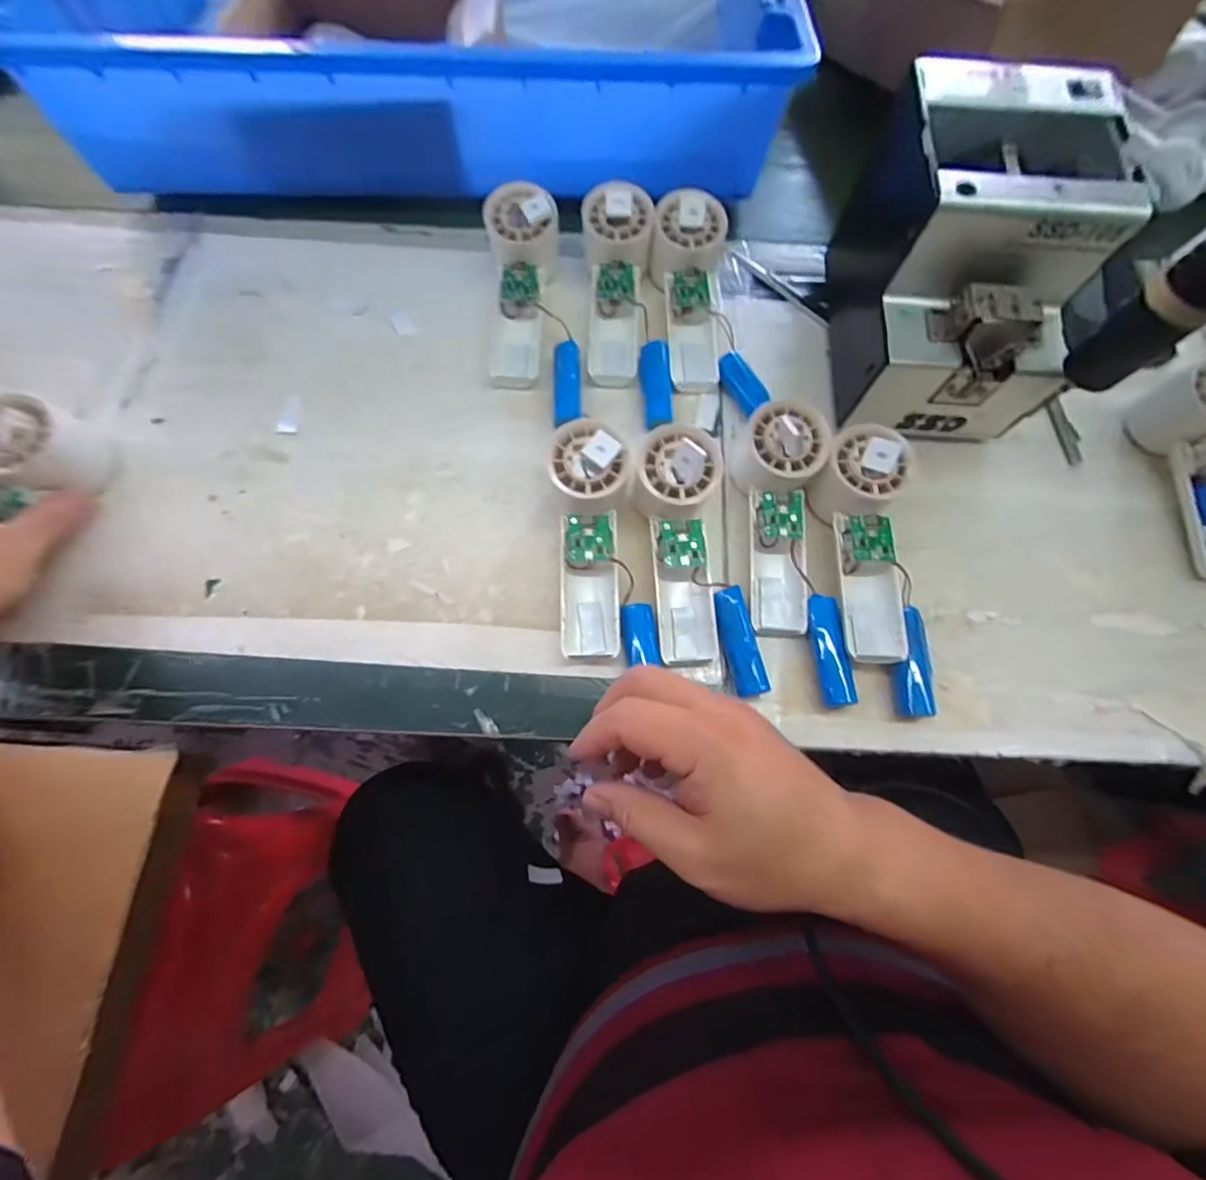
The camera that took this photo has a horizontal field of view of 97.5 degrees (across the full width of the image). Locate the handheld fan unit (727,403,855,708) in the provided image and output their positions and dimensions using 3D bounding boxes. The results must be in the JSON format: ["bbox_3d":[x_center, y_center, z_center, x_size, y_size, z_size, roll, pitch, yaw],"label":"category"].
[{"bbox_3d":[0.129,-0.027,0.358,0.059,0.052,0.204,-3,72,-2],"label":"handheld fan unit"}]

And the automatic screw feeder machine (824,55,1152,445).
[{"bbox_3d":[0.255,-0.222,0.379,0.127,0.145,0.174,4,72,0],"label":"automatic screw feeder machine"}]

